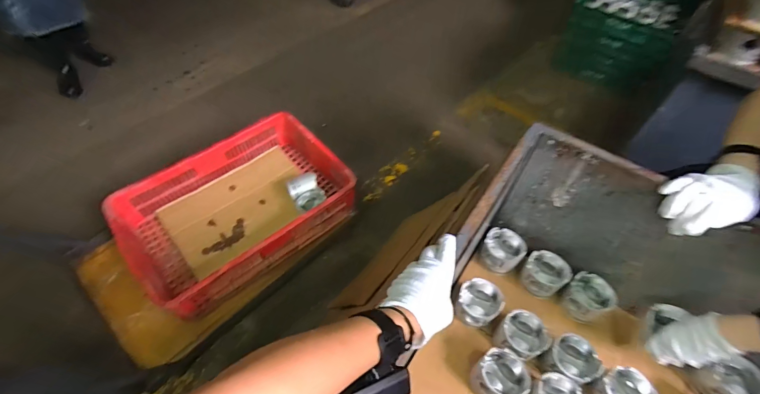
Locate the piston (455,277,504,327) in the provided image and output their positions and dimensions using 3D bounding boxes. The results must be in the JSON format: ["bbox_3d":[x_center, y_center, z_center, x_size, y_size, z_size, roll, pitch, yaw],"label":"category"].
[{"bbox_3d":[0.223,0.250,0.807,0.086,0.097,0.090,2,51,-2],"label":"piston"}]

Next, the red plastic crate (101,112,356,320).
[{"bbox_3d":[-0.445,0.038,1.113,0.629,0.190,0.436,-35,61,-27],"label":"red plastic crate"}]

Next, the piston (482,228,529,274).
[{"bbox_3d":[0.310,0.134,0.882,0.095,0.065,0.089,39,59,25],"label":"piston"}]

